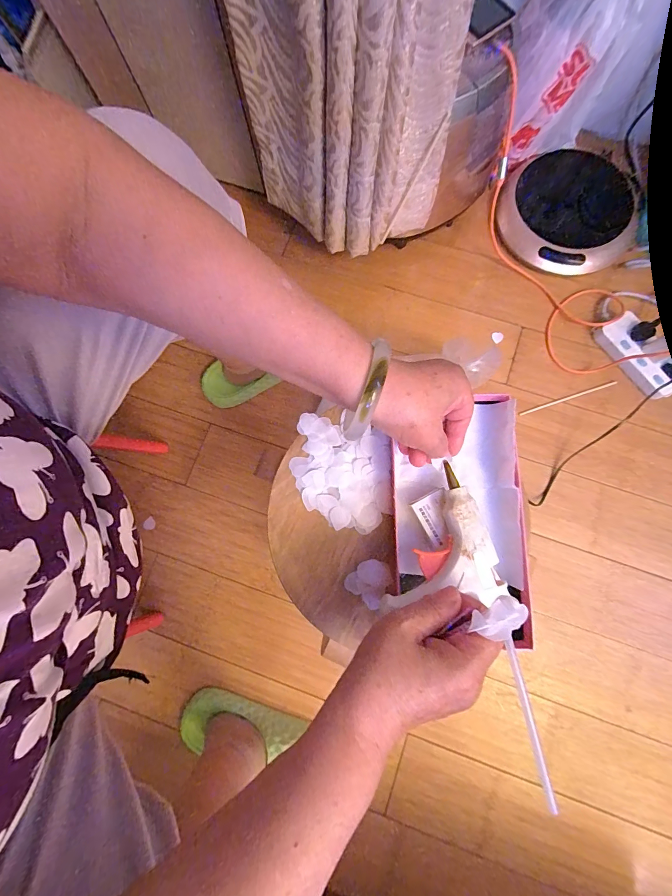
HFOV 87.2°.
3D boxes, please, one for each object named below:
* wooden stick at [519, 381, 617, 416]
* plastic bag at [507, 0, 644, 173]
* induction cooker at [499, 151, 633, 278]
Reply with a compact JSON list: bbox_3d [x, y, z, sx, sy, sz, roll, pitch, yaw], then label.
[{"bbox_3d":[0.439,-0.093,0.668,0.191,0.008,0.006,-18,79,-2],"label":"wooden stick"},{"bbox_3d":[0.372,-0.636,0.595,0.175,0.253,0.122,24,81,6],"label":"plastic bag"},{"bbox_3d":[0.451,-0.468,0.699,0.240,0.069,0.239,0,79,1],"label":"induction cooker"}]

